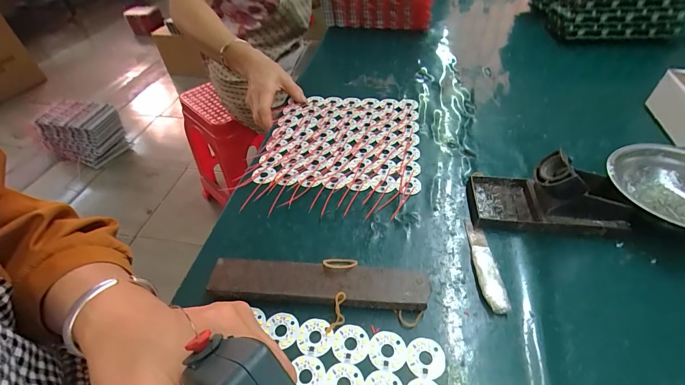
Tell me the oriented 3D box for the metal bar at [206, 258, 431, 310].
[{"bbox_3d":[-0.021,0.086,0.305,0.197,0.021,0.037,1,46,5],"label":"metal bar"}]

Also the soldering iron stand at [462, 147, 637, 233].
[{"bbox_3d":[0.224,-0.003,0.350,0.155,0.062,0.075,6,47,10],"label":"soldering iron stand"}]

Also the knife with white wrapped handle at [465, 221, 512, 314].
[{"bbox_3d":[0.140,0.069,0.321,0.022,0.009,0.101,-1,46,3],"label":"knife with white wrapped handle"}]

